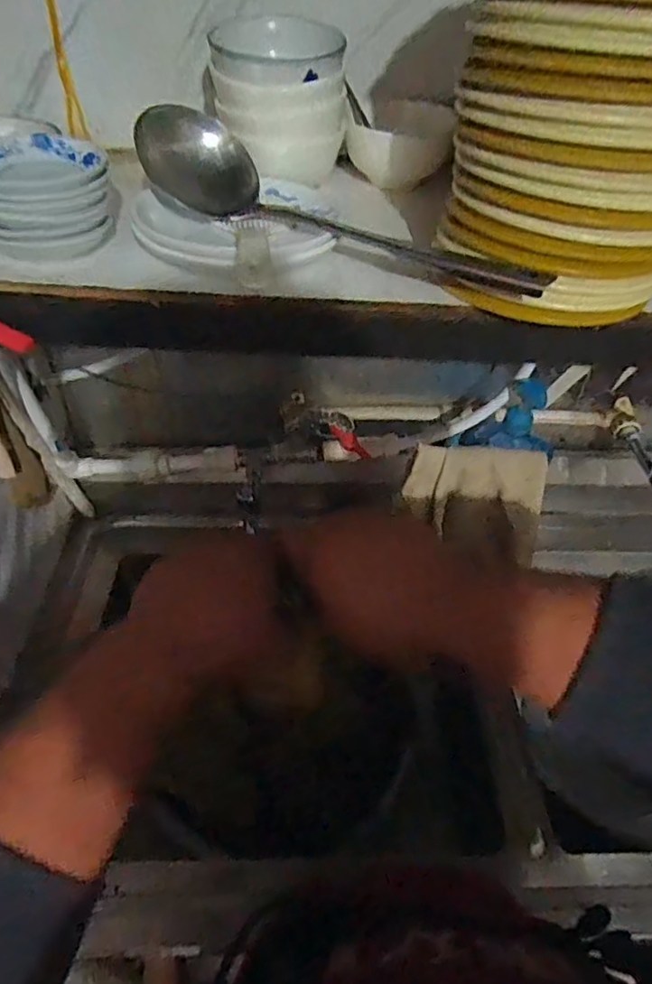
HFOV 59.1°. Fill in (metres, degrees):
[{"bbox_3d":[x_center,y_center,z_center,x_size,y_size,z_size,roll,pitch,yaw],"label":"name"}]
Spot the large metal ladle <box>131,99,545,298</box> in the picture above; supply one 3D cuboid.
[{"bbox_3d":[0.013,-0.214,0.416,0.307,0.067,0.085,18,47,15],"label":"large metal ladle"}]

